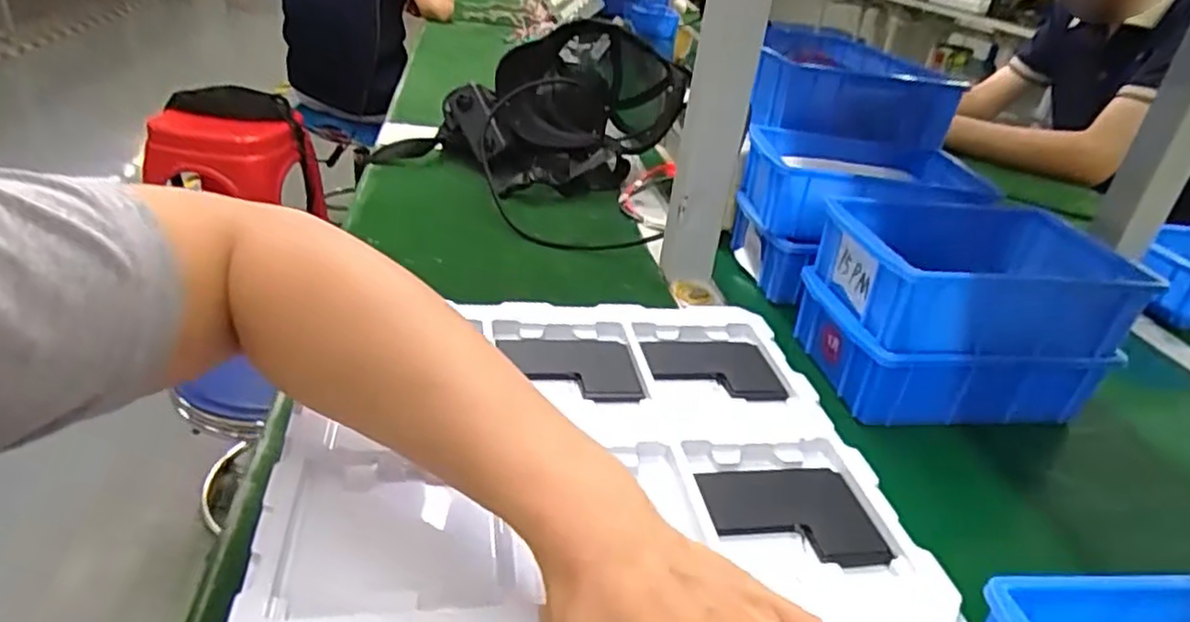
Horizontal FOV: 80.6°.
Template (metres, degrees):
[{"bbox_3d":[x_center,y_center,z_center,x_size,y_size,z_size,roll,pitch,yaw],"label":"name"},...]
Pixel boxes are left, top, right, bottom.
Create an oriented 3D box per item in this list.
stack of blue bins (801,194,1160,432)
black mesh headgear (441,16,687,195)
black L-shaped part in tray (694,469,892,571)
[{"bbox_3d":[0.276,-0.003,0.539,0.196,0.113,0.137,3,30,-10],"label":"stack of blue bins"},{"bbox_3d":[-0.021,-0.257,0.878,0.288,0.147,0.198,-18,38,-37],"label":"black mesh headgear"},{"bbox_3d":[0.107,0.114,0.381,0.091,0.015,0.067,2,25,-12],"label":"black L-shaped part in tray"}]

